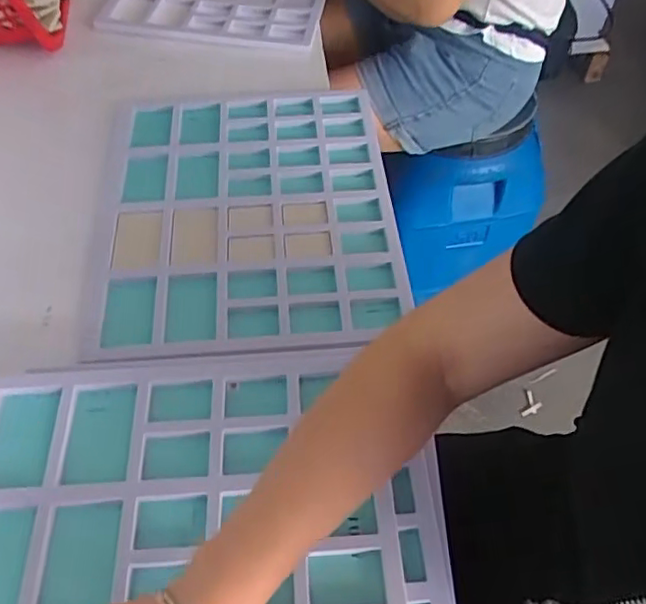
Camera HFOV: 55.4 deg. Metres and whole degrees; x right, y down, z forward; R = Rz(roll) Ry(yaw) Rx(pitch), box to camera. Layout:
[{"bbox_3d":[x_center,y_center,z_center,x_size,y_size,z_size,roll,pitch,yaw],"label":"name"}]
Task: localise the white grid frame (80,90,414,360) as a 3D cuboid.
[{"bbox_3d":[-0.093,-0.112,0.739,0.343,0.035,0.414,-3,53,-4],"label":"white grid frame"}]

